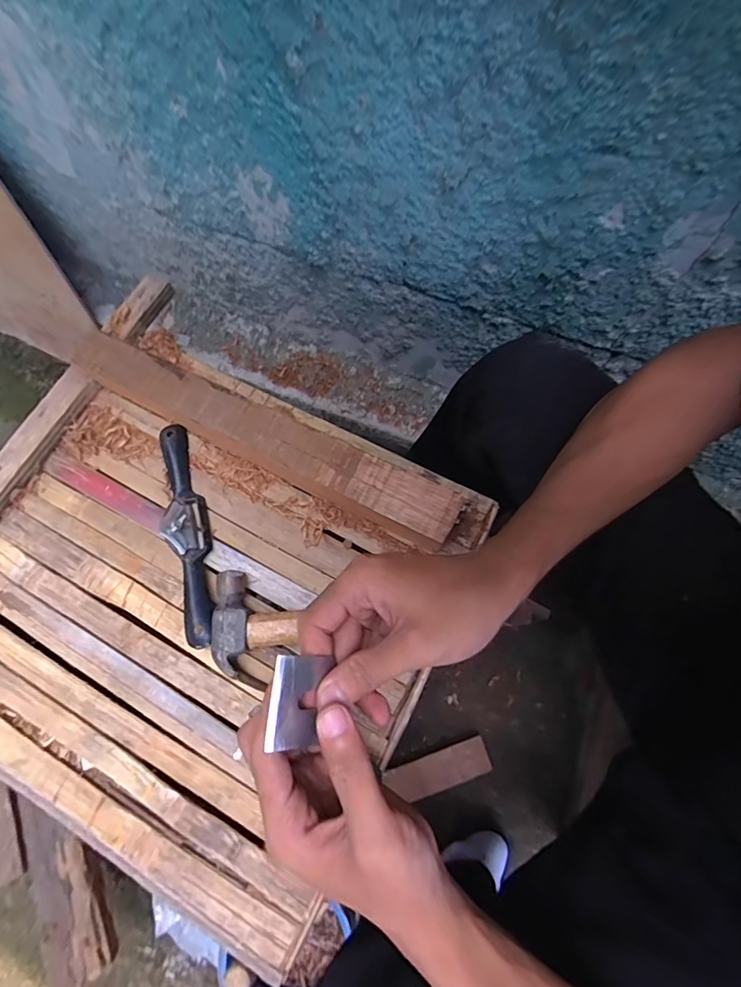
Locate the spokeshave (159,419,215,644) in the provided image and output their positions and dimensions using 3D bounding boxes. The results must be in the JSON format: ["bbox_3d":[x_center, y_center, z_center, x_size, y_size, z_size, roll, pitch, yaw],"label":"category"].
[{"bbox_3d":[-0.159,0.031,0.399,0.033,0.024,0.197,-14,73,-3],"label":"spokeshave"}]

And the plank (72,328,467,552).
[{"bbox_3d":[-0.095,-0.051,0.374,0.350,0.021,0.046,26,75,9],"label":"plank"}]

